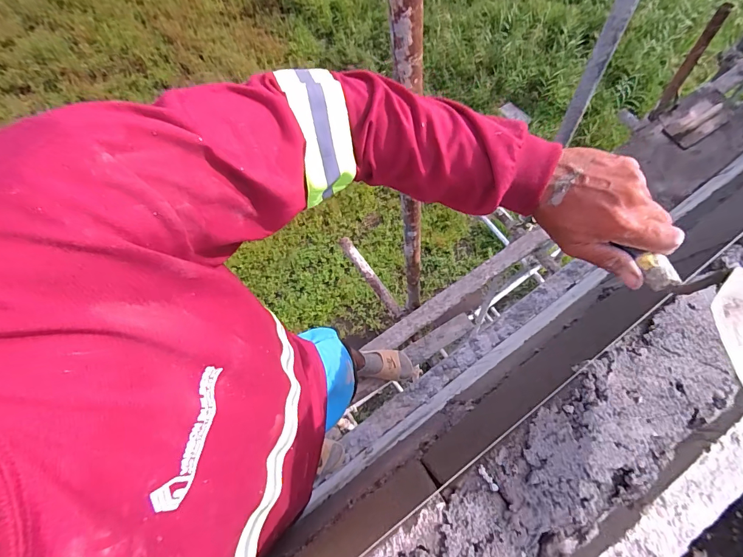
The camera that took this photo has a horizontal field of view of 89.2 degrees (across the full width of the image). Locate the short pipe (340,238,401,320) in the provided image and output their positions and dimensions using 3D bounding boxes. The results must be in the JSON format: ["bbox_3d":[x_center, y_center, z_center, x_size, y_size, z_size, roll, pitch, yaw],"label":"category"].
[{"bbox_3d":[-0.004,-0.008,1.620,0.054,0.054,0.421,-35,74,-9],"label":"short pipe"}]

